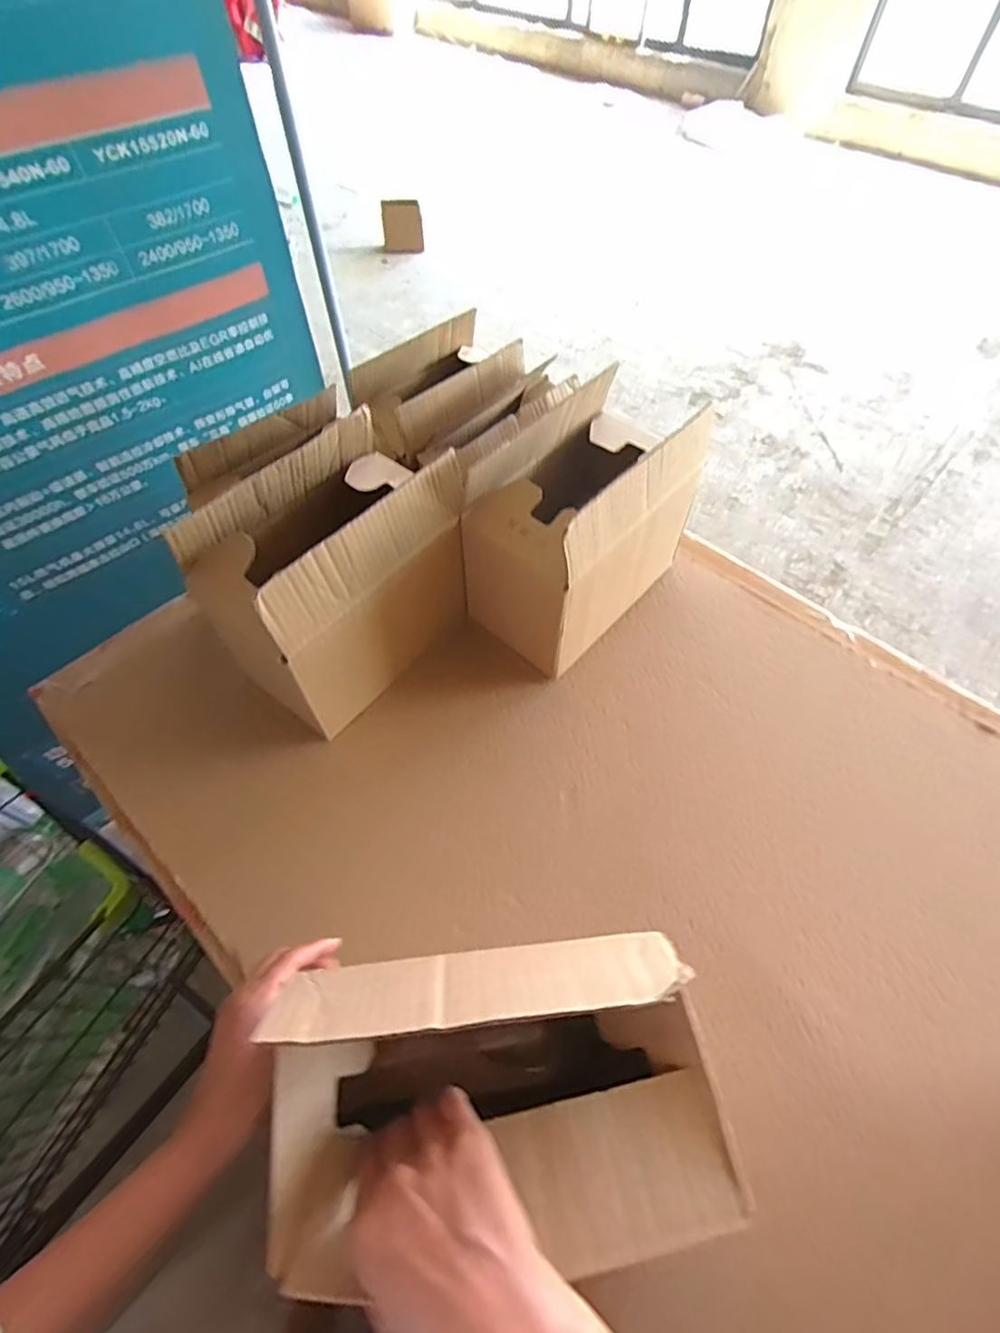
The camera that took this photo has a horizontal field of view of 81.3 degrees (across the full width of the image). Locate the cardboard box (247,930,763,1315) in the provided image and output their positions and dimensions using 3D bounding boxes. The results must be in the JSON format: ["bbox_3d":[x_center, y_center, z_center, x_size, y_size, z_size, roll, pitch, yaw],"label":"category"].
[{"bbox_3d":[0.006,0.251,0.342,0.235,0.163,0.137,-6,57,-2],"label":"cardboard box"}]

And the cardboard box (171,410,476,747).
[{"bbox_3d":[-0.153,-0.081,0.579,0.136,0.230,0.229,35,65,22],"label":"cardboard box"}]

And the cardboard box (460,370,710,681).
[{"bbox_3d":[0.083,-0.141,0.613,0.135,0.222,0.223,40,66,23],"label":"cardboard box"}]

